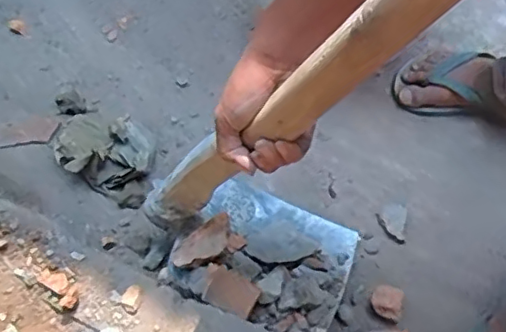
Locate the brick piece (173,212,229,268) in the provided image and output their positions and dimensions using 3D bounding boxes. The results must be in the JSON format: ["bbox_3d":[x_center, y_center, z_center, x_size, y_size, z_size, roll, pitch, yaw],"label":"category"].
[{"bbox_3d":[-0.061,0.094,0.730,0.086,0.018,0.039,-36,73,-16],"label":"brick piece"}]

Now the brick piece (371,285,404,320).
[{"bbox_3d":[0.189,0.190,0.836,0.041,0.023,0.043,12,67,2],"label":"brick piece"}]

